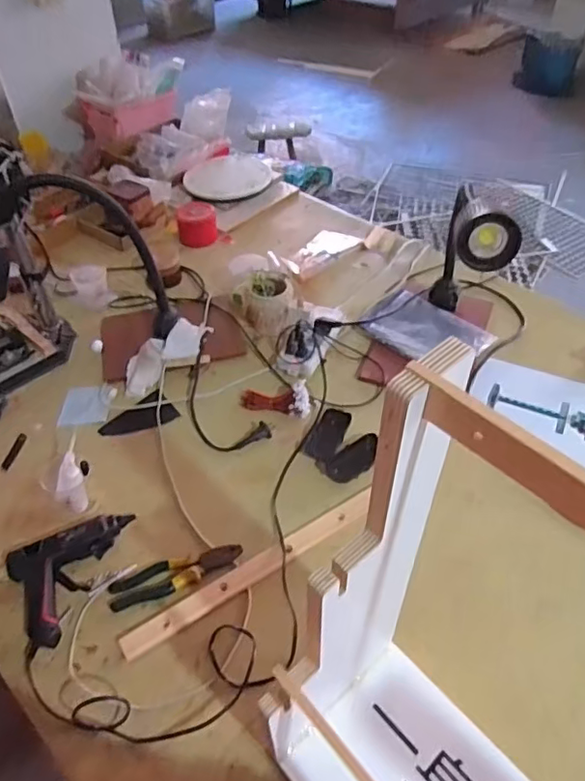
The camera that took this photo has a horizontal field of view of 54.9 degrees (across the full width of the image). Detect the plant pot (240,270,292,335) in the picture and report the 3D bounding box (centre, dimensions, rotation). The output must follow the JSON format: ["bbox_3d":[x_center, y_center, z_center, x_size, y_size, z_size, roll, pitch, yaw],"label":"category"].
[{"bbox_3d":[-0.056,-0.180,1.177,0.115,0.090,0.083,-4,46,-3],"label":"plant pot"}]

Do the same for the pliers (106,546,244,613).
[{"bbox_3d":[-0.163,0.255,0.795,0.184,0.017,0.050,-14,48,-12],"label":"pliers"}]

